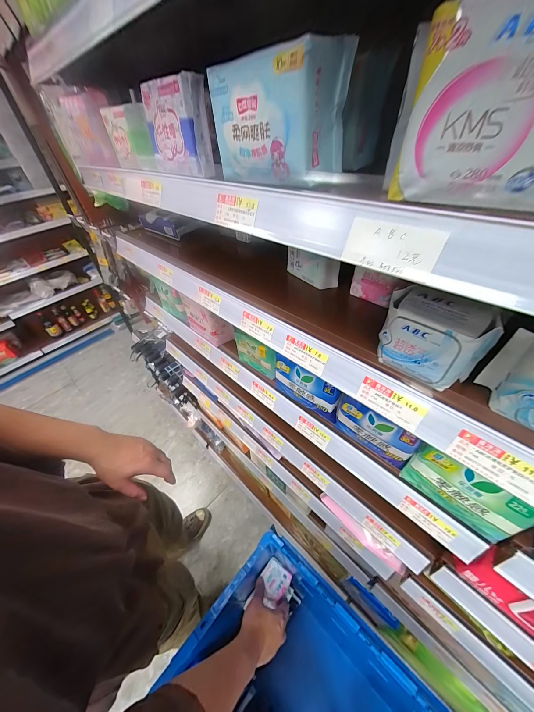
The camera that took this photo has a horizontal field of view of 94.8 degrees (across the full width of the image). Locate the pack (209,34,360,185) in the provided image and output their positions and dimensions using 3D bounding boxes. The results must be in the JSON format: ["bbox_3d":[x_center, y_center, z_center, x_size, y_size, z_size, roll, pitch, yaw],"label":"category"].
[{"bbox_3d":[0.007,-0.207,0.216,0.115,0.078,0.059,32,56,32],"label":"pack"}]

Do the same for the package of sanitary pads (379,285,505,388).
[{"bbox_3d":[0.155,-0.018,0.236,0.084,0.065,0.053,28,54,29],"label":"package of sanitary pads"}]

